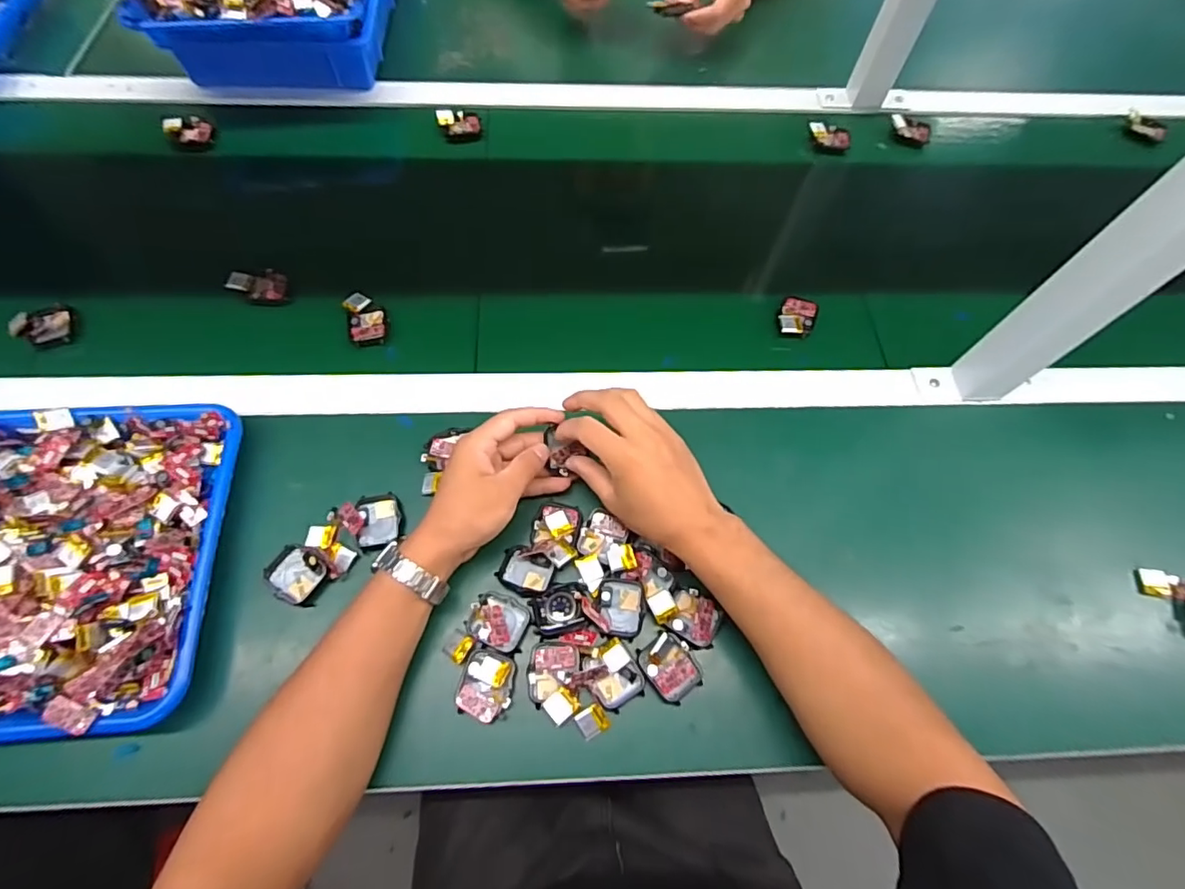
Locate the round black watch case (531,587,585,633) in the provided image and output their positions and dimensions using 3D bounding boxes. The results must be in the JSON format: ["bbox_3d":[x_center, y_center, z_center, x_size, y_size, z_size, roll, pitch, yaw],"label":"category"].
[{"bbox_3d":[-0.028,0.131,0.442,0.037,0.009,0.032,-16,67,-10],"label":"round black watch case"}]

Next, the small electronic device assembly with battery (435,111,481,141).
[{"bbox_3d":[-0.162,-0.392,0.683,0.048,0.015,0.037,-15,66,-9],"label":"small electronic device assembly with battery"}]

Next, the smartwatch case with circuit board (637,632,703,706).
[{"bbox_3d":[0.060,0.170,0.429,0.037,0.017,0.046,-34,71,-16],"label":"smartwatch case with circuit board"}]

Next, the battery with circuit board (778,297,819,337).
[{"bbox_3d":[0.212,-0.133,0.579,0.035,0.015,0.053,21,66,7],"label":"battery with circuit board"}]

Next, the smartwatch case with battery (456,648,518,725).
[{"bbox_3d":[-0.079,0.180,0.418,0.038,0.009,0.047,13,65,4],"label":"smartwatch case with battery"}]

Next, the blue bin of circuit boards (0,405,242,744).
[{"bbox_3d":[-0.459,0.089,0.422,0.331,0.059,0.261,-1,65,-3],"label":"blue bin of circuit boards"}]

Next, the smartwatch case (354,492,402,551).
[{"bbox_3d":[-0.178,0.065,0.469,0.035,0.013,0.043,-11,66,-8],"label":"smartwatch case"}]

